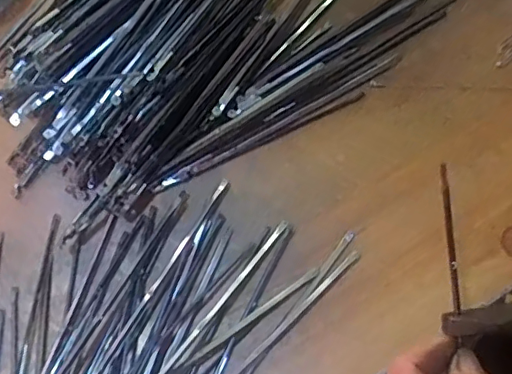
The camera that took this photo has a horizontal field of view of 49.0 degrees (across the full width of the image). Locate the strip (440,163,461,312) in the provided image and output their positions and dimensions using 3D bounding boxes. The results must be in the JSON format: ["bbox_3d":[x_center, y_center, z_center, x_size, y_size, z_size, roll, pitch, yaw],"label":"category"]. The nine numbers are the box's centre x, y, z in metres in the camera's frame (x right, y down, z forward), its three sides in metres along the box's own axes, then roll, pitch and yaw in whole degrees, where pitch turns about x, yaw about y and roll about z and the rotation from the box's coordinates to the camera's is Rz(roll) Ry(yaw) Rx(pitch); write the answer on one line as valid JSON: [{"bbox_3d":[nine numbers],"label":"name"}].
[{"bbox_3d":[0.099,0.027,0.288,0.005,0.004,0.073,-7,92,-1],"label":"strip"}]

